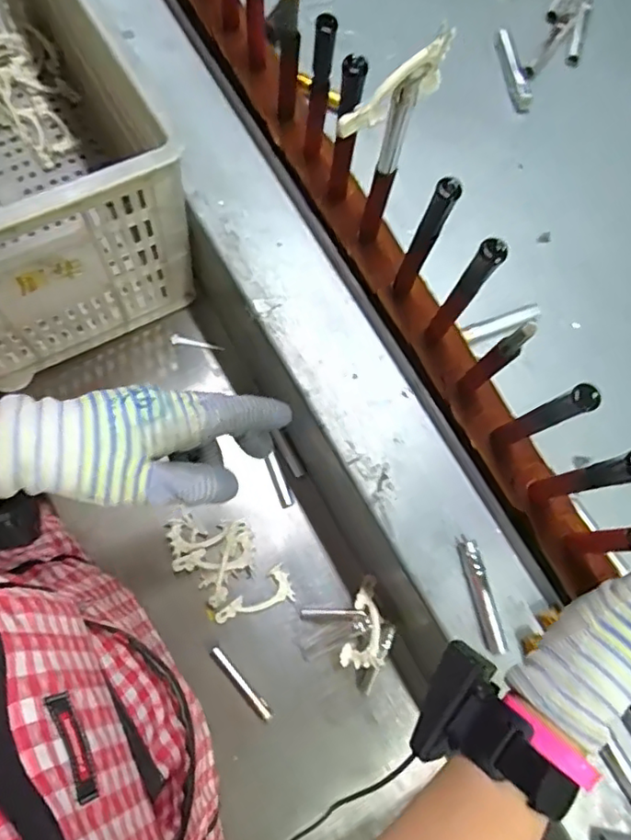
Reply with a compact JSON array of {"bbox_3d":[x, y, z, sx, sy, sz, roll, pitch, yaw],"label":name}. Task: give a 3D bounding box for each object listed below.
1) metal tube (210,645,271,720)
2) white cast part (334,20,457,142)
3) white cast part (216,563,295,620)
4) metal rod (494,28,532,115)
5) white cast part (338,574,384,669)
[{"bbox_3d":[-0.079,0.280,0.615,0.013,0.012,0.090,-42,81,-9],"label":"metal tube"},{"bbox_3d":[0.048,-0.199,0.349,0.084,0.047,0.009,-38,81,-9],"label":"white cast part"},{"bbox_3d":[-0.068,0.193,0.633,0.086,0.013,0.039,-22,79,-6],"label":"white cast part"},{"bbox_3d":[0.201,-0.356,0.589,0.016,0.014,0.091,-13,78,-4],"label":"metal rod"},{"bbox_3d":[0.045,0.206,0.589,0.041,0.020,0.086,-2,77,-2],"label":"white cast part"}]

